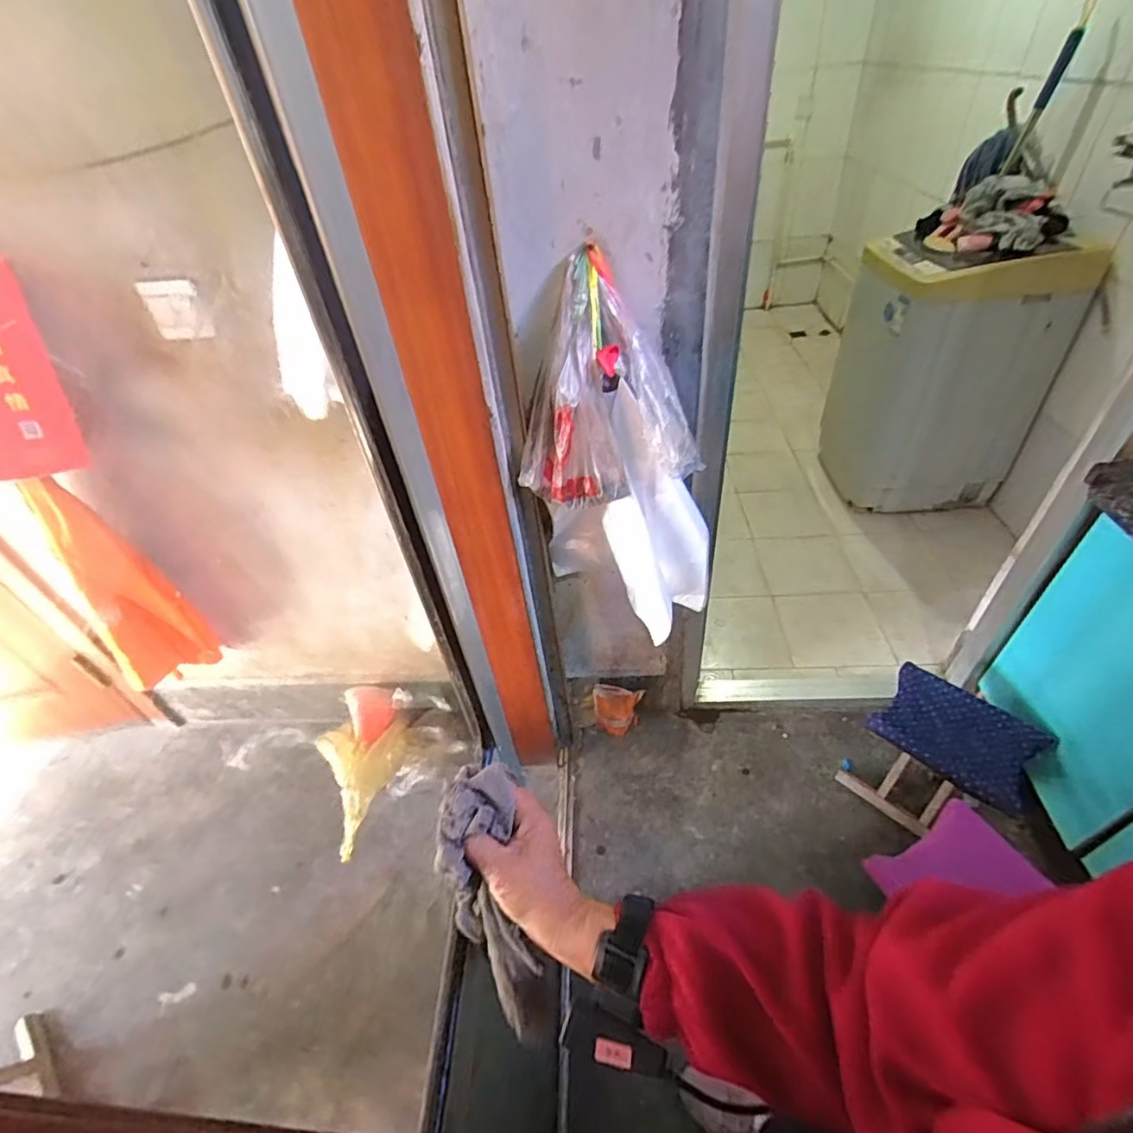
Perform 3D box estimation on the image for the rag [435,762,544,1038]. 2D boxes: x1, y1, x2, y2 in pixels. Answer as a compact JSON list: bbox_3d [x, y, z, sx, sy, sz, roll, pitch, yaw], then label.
[{"bbox_3d":[-0.060,0.251,0.442,0.060,0.059,0.178,-11,75,-5],"label":"rag"}]

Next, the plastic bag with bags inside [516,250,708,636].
[{"bbox_3d":[0.096,-0.157,0.926,0.297,0.542,0.170,10,45,17],"label":"plastic bag with bags inside"}]

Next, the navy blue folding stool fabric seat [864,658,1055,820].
[{"bbox_3d":[0.840,0.353,1.212,0.297,0.060,0.211,28,53,32],"label":"navy blue folding stool fabric seat"}]

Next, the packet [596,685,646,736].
[{"bbox_3d":[0.139,0.378,1.484,0.128,0.167,0.052,-6,42,0],"label":"packet"}]

